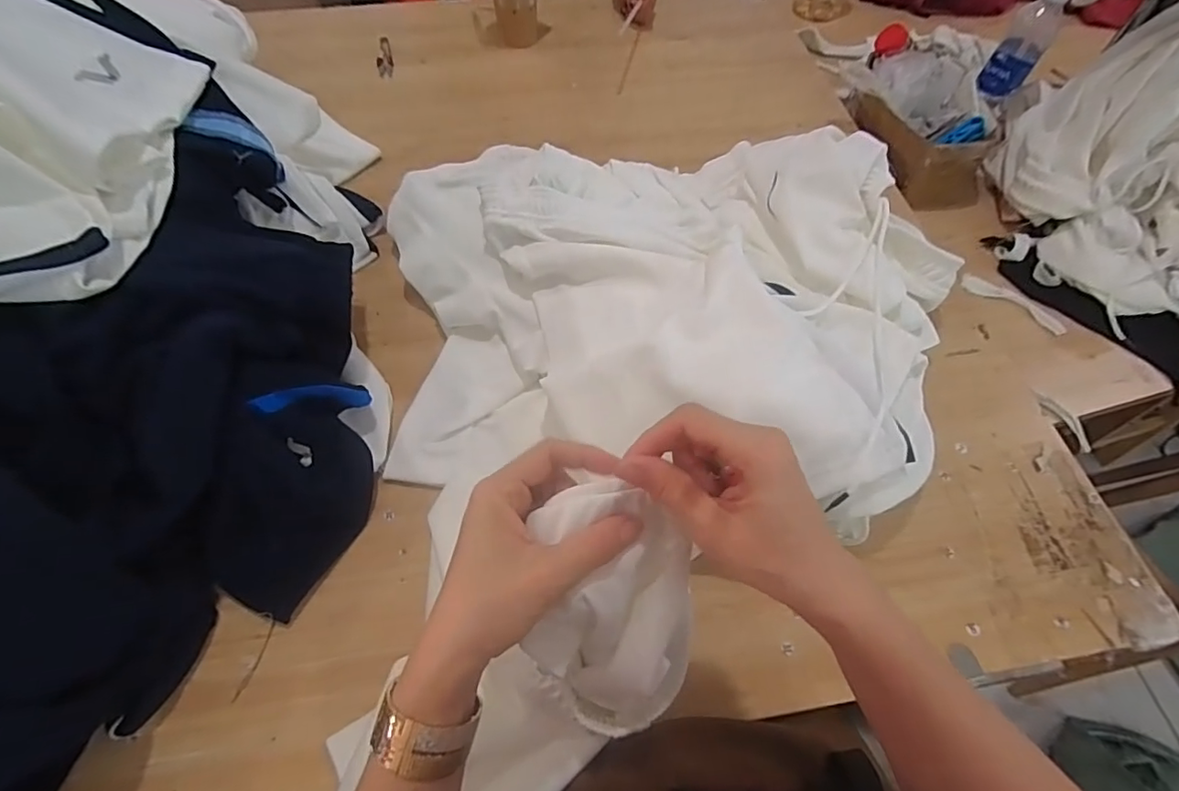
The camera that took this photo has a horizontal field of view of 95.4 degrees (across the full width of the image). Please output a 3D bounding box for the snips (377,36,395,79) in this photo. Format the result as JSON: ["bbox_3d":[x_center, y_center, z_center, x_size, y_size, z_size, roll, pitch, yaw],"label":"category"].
[{"bbox_3d":[-0.341,-0.563,0.893,0.027,0.007,0.112,-14,62,-8],"label":"snips"}]

